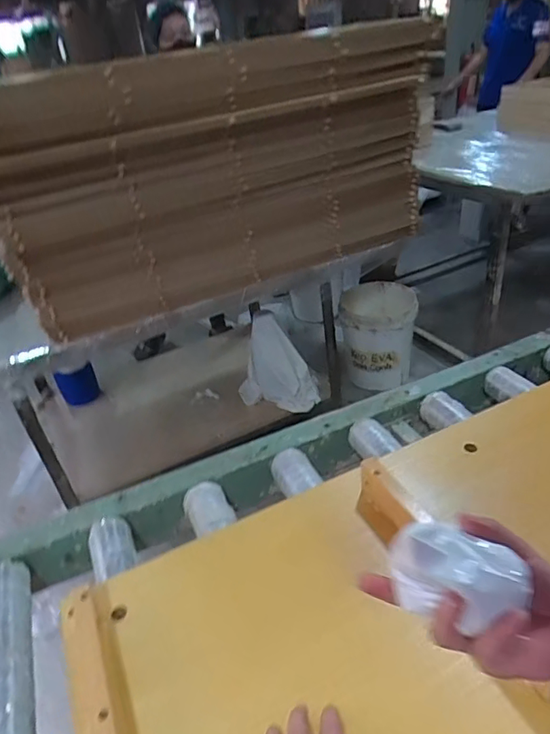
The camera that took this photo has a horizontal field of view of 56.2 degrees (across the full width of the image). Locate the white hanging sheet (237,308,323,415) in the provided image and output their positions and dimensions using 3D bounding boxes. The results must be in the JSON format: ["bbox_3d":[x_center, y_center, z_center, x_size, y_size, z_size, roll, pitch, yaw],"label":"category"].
[{"bbox_3d":[-0.011,-0.008,1.869,0.302,0.366,0.091,14,40,29],"label":"white hanging sheet"}]

